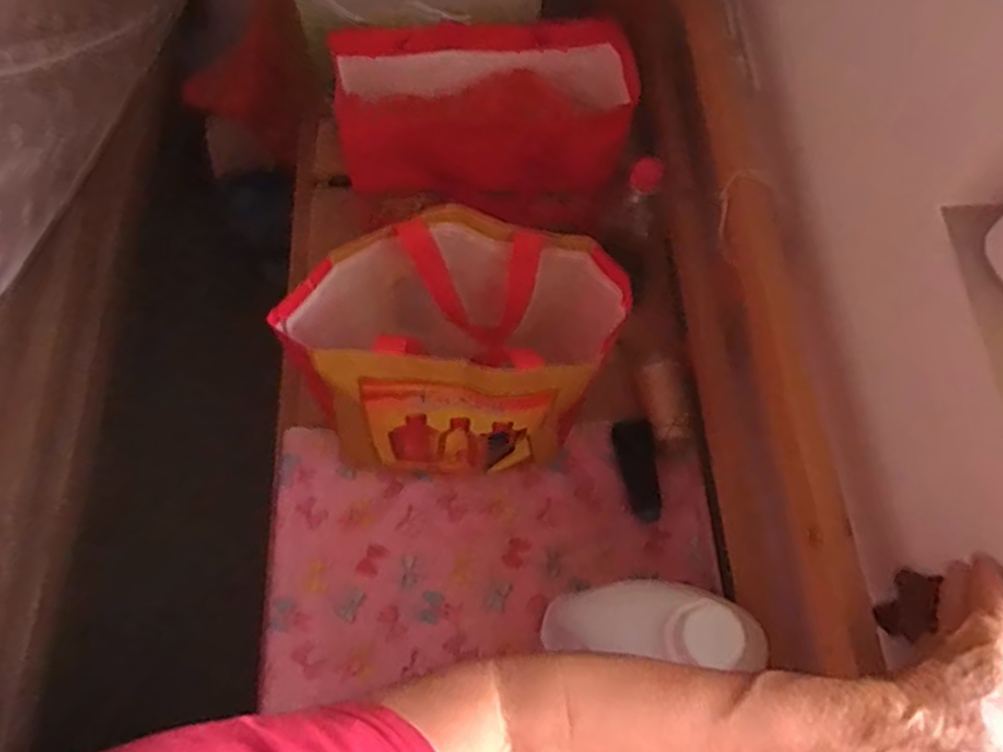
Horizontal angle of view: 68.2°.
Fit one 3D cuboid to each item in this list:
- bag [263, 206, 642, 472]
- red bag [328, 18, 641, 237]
[{"bbox_3d":[-0.045,-0.019,0.750,0.295,0.243,0.192,3,66,1],"label":"bag"},{"bbox_3d":[-0.024,-0.287,0.824,0.329,0.133,0.226,-3,67,-2],"label":"red bag"}]

